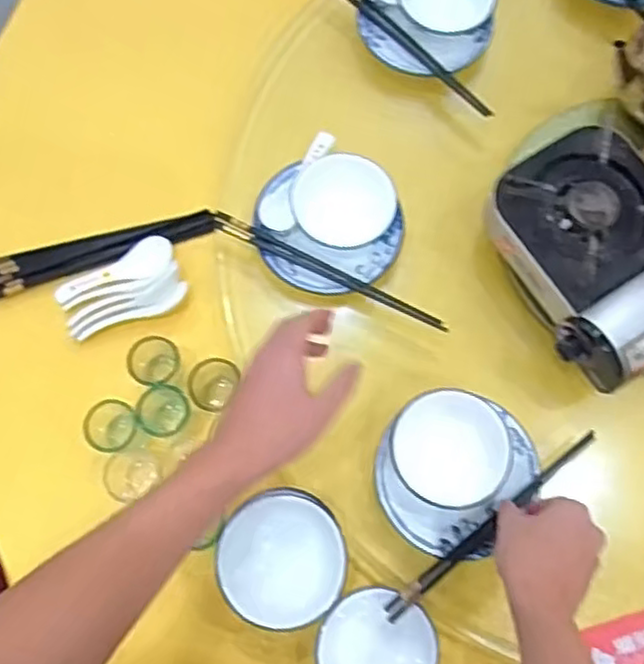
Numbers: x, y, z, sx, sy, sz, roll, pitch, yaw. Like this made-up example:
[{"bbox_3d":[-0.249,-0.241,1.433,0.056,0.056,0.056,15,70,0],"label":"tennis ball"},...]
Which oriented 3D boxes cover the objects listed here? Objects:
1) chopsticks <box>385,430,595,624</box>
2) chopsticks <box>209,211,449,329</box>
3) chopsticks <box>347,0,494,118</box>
[{"bbox_3d":[0.168,0.184,0.667,0.268,0.015,0.016,-37,79,-13],"label":"chopsticks"},{"bbox_3d":[0.006,-0.065,0.743,0.274,0.014,0.019,26,76,6],"label":"chopsticks"},{"bbox_3d":[0.101,-0.347,0.828,0.019,0.011,0.269,-41,80,-11],"label":"chopsticks"}]

